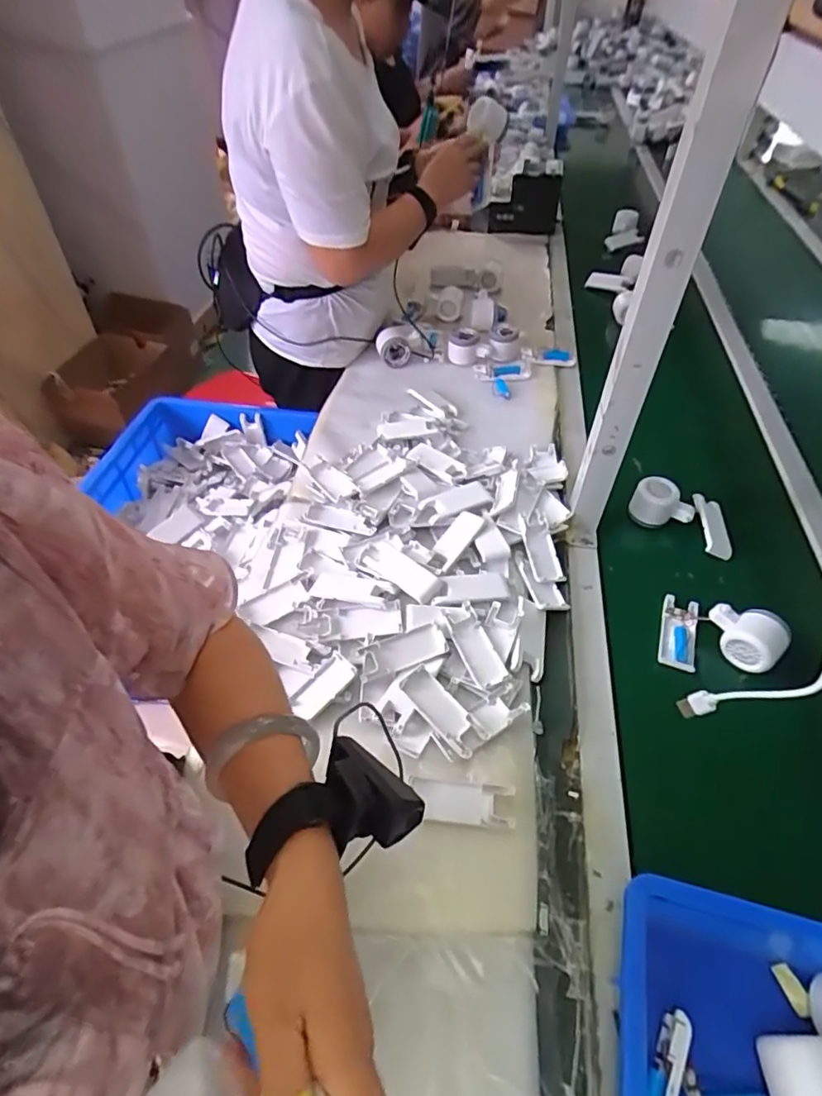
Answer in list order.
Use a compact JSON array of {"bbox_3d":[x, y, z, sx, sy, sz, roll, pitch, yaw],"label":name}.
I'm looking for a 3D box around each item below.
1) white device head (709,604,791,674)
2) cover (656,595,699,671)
[{"bbox_3d":[0.390,0.104,0.655,0.076,0.057,0.054,17,52,13],"label":"white device head"},{"bbox_3d":[0.329,0.104,0.681,0.046,0.014,0.104,17,52,13],"label":"cover"}]

